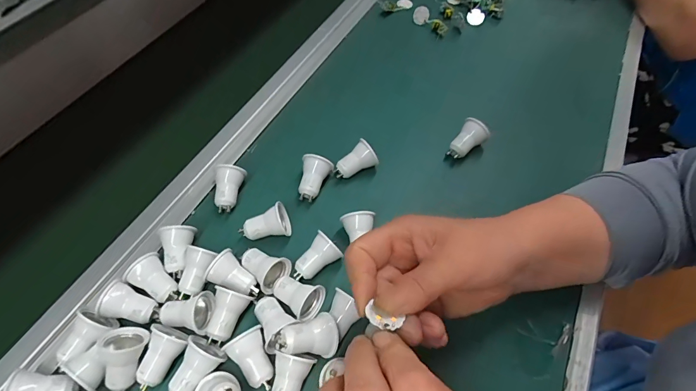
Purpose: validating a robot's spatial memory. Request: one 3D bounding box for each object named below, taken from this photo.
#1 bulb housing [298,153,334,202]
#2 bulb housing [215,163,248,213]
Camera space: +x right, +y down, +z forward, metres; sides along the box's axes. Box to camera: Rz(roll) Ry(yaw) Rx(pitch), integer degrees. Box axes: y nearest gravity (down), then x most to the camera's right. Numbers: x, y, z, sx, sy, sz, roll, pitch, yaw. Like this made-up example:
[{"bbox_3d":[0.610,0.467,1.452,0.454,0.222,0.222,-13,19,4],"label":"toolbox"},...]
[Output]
[{"bbox_3d":[-0.033,-0.018,0.374,0.031,0.029,0.039,7,58,4],"label":"bulb housing"},{"bbox_3d":[-0.120,-0.006,0.371,0.027,0.034,0.040,-2,58,-1],"label":"bulb housing"}]

